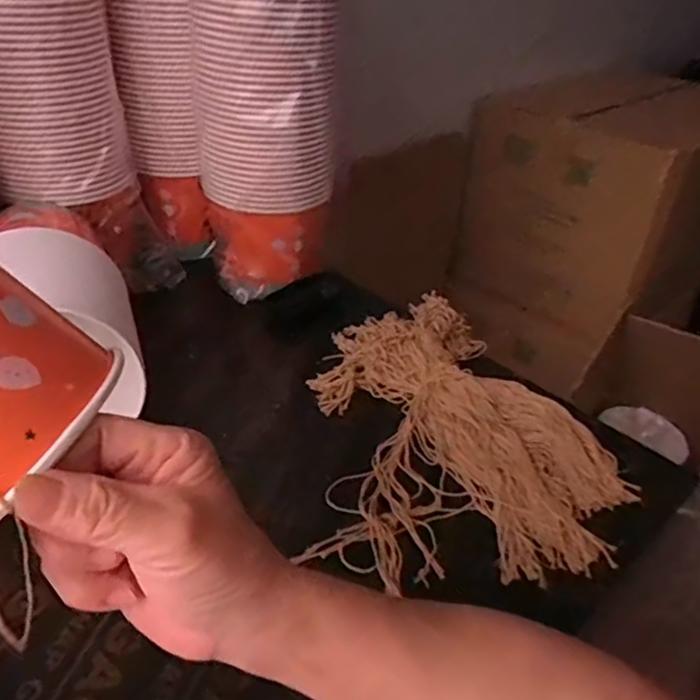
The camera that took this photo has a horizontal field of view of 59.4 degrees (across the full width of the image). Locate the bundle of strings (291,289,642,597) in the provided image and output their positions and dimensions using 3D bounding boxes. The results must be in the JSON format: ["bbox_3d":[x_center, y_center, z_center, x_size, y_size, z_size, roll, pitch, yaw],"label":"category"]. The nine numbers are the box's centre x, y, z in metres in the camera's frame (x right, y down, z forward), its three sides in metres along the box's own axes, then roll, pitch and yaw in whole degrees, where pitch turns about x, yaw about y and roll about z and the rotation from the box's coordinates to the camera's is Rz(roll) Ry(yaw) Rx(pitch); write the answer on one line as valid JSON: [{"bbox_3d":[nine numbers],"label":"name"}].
[{"bbox_3d":[0.101,0.064,0.625,0.264,0.033,0.363,-3,37,-8],"label":"bundle of strings"}]

